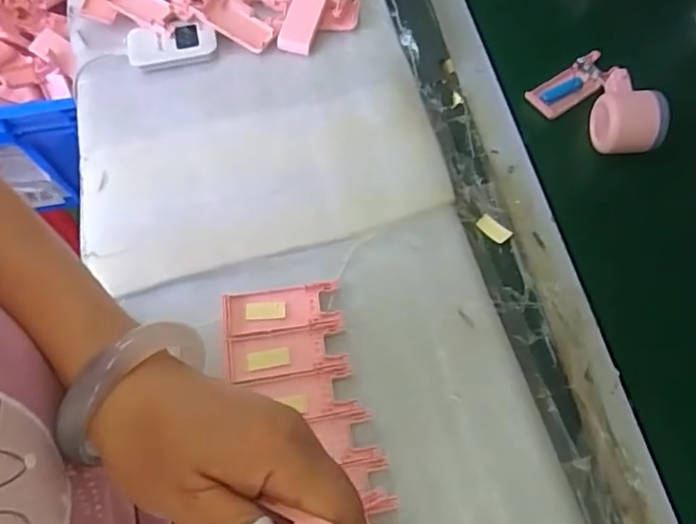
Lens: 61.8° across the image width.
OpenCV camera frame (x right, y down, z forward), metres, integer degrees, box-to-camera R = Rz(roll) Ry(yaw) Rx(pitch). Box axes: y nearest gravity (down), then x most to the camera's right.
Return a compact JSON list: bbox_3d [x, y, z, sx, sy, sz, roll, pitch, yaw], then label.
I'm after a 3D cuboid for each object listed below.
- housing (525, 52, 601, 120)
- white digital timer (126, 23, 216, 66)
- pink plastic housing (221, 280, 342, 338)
[{"bbox_3d":[0.235,-0.187,0.617,0.093,0.017,0.038,-33,68,-13],"label":"housing"},{"bbox_3d":[-0.198,-0.243,0.647,0.099,0.014,0.047,-6,64,-1],"label":"white digital timer"},{"bbox_3d":[-0.060,0.041,0.513,0.102,0.006,0.038,-6,64,-1],"label":"pink plastic housing"}]

